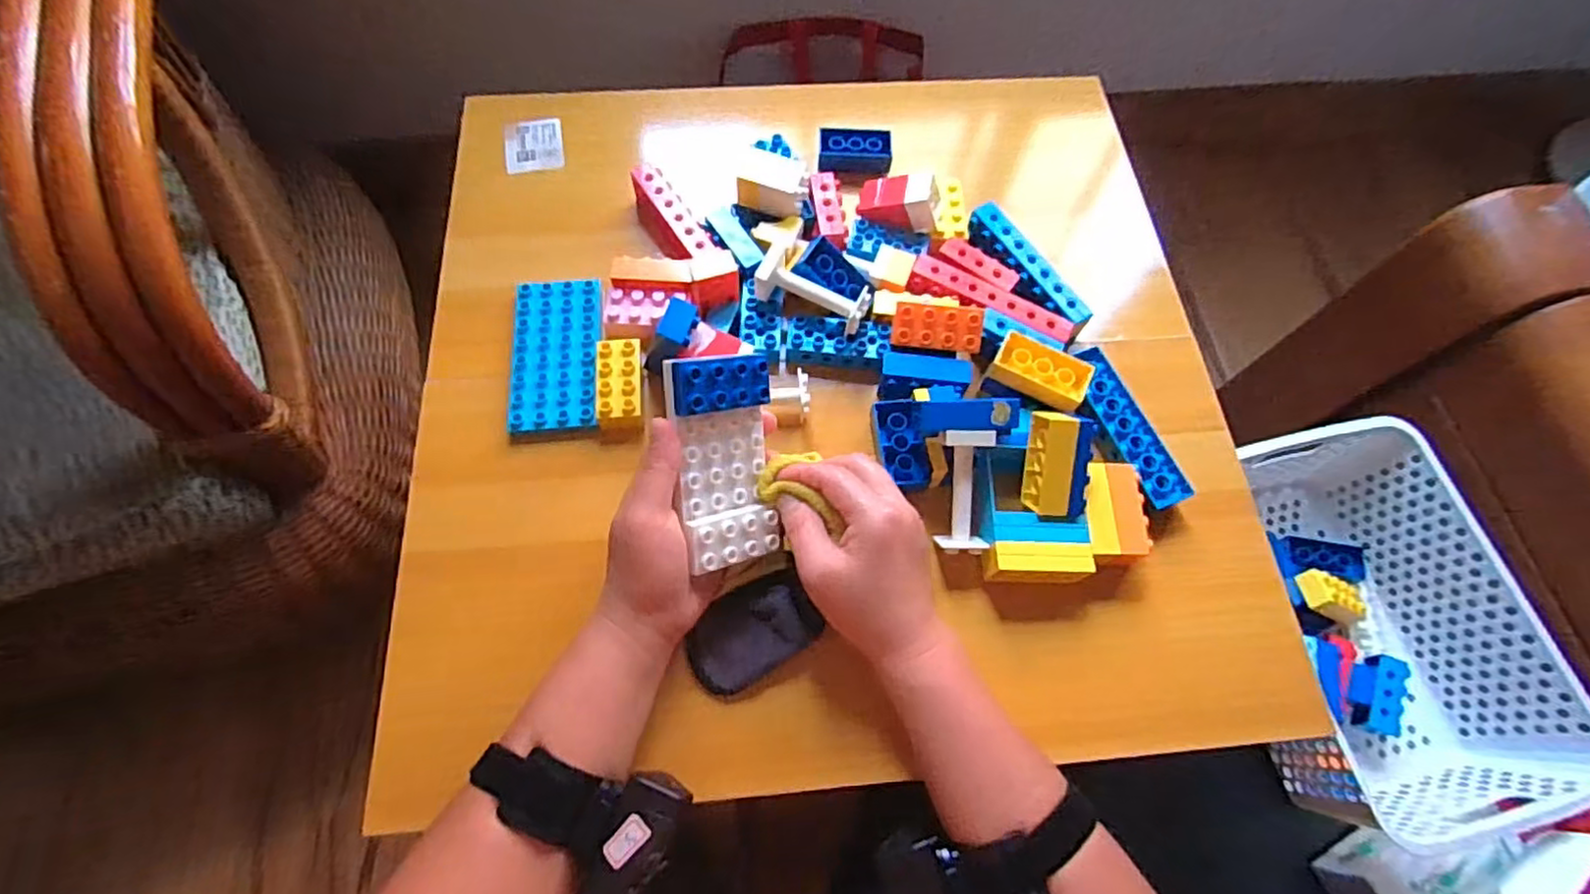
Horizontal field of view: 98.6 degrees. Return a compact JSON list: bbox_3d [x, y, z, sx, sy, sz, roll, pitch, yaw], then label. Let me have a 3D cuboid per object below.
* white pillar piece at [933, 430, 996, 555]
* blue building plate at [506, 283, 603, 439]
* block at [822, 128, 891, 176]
[{"bbox_3d":[0.112,0.029,0.450,0.030,0.020,0.081,3,96,-1],"label":"white pillar piece"},{"bbox_3d":[-0.178,-0.071,0.510,0.064,0.008,0.125,-4,67,-4],"label":"blue building plate"},{"bbox_3d":[0.052,-0.256,0.597,0.062,0.030,0.028,0,67,-2],"label":"block"}]

